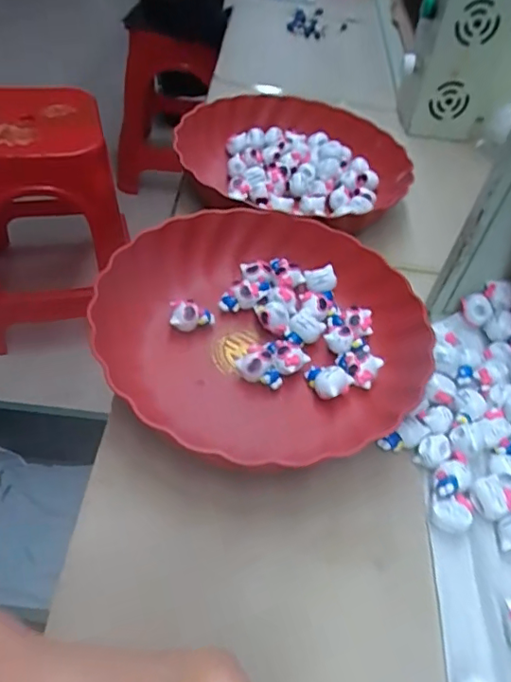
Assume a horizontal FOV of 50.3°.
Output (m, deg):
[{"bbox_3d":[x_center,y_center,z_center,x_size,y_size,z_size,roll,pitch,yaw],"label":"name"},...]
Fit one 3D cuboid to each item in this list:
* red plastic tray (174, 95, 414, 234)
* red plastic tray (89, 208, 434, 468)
[{"bbox_3d":[0.042,-0.188,0.582,0.232,0.066,0.245,12,47,3],"label":"red plastic tray"},{"bbox_3d":[0.013,-0.017,0.417,0.233,0.059,0.227,26,49,15],"label":"red plastic tray"}]

